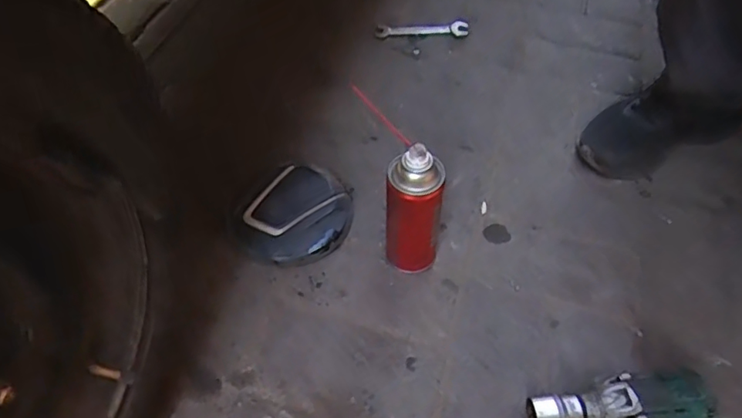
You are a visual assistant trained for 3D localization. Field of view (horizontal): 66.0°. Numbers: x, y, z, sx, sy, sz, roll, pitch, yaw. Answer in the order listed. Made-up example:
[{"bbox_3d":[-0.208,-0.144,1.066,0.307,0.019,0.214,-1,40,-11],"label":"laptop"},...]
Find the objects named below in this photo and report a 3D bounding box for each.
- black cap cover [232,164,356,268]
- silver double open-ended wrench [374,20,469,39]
[{"bbox_3d":[-0.094,0.004,0.695,0.150,0.036,0.132,-21,56,-17],"label":"black cap cover"},{"bbox_3d":[0.085,-0.304,0.965,0.156,0.011,0.036,0,52,-2],"label":"silver double open-ended wrench"}]

